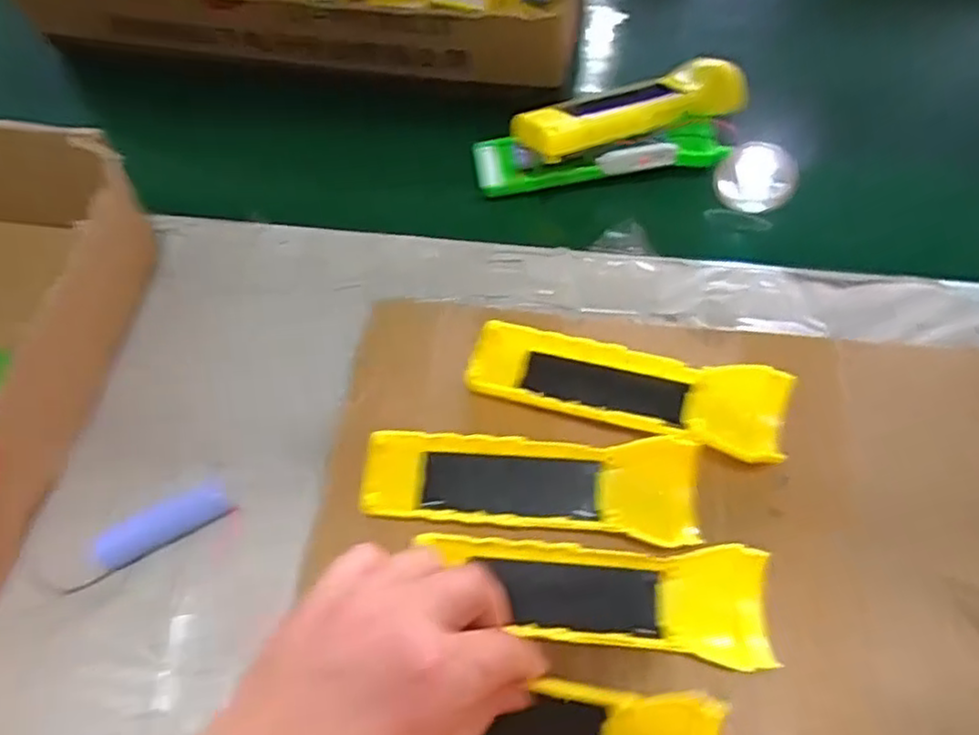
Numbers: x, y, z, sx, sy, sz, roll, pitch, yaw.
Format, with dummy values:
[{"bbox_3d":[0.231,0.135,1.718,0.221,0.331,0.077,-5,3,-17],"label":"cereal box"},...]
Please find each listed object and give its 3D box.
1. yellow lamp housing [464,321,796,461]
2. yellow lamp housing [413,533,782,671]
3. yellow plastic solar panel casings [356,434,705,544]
[{"bbox_3d":[0.073,0.012,0.367,0.166,0.025,0.045,12,63,8],"label":"yellow lamp housing"},{"bbox_3d":[0.049,0.101,0.319,0.156,0.018,0.049,7,63,9],"label":"yellow lamp housing"},{"bbox_3d":[0.021,0.060,0.344,0.163,0.028,0.047,3,62,3],"label":"yellow plastic solar panel casings"}]

